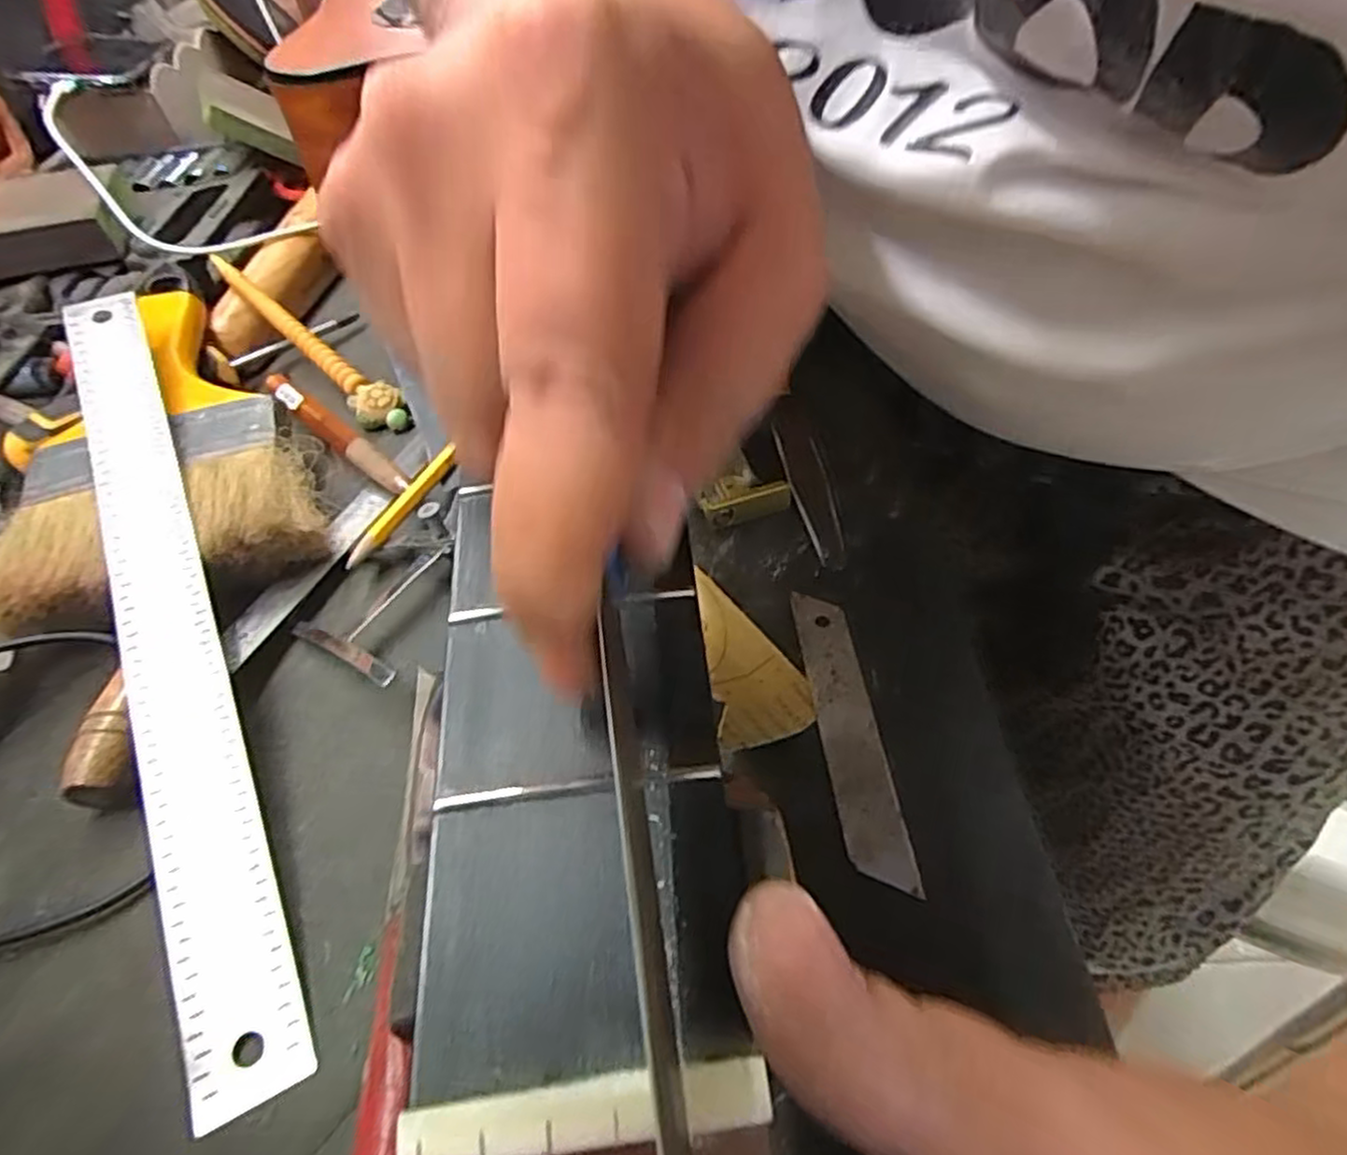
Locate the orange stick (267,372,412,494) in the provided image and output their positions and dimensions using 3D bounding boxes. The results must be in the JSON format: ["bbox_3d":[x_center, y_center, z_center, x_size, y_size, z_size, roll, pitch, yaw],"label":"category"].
[{"bbox_3d":[-0.158,-0.070,0.337,0.122,0.009,0.013,35,61,29],"label":"orange stick"}]

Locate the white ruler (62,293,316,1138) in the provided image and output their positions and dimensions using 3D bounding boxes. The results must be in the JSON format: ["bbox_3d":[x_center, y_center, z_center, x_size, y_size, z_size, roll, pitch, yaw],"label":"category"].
[{"bbox_3d":[-0.179,0.006,0.253,0.028,0.005,0.324,-22,62,-17],"label":"white ruler"}]

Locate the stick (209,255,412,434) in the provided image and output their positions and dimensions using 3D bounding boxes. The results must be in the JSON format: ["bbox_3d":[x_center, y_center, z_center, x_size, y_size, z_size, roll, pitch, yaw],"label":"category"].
[{"bbox_3d":[-0.188,-0.125,0.375,0.021,0.024,0.160,-38,57,-24],"label":"stick"}]

